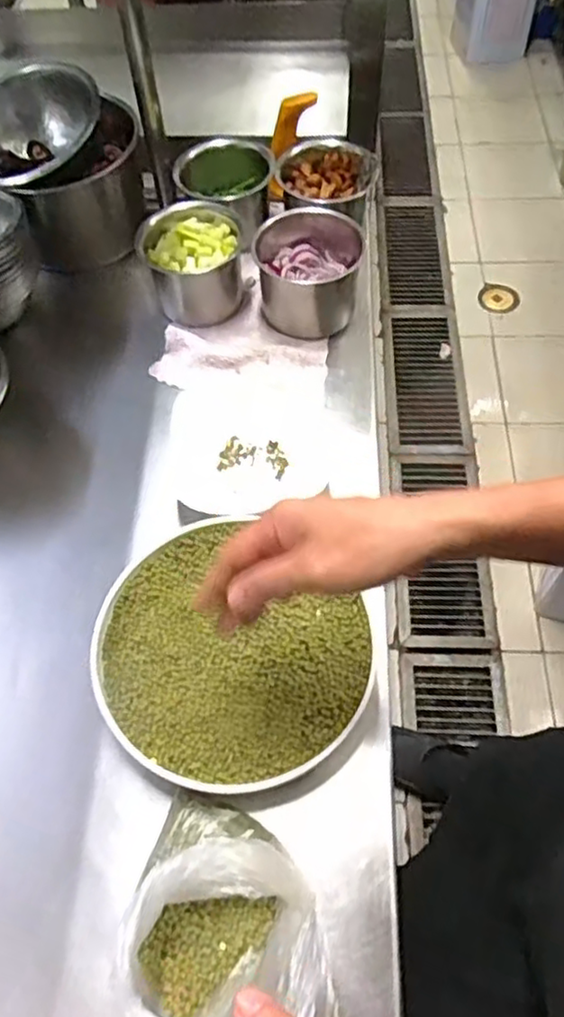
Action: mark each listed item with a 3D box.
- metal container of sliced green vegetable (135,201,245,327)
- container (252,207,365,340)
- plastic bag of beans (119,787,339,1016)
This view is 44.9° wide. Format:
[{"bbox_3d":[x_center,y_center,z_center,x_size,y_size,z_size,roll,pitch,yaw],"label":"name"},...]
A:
[{"bbox_3d":[-0.099,-0.280,0.771,0.111,0.086,0.105,-9,60,-4],"label":"metal container of sliced green vegetable"},{"bbox_3d":[0.025,-0.262,0.761,0.114,0.080,0.116,-1,59,1],"label":"container"},{"bbox_3d":[-0.034,0.254,0.424,0.122,0.129,0.144,1,59,2],"label":"plastic bag of beans"}]

